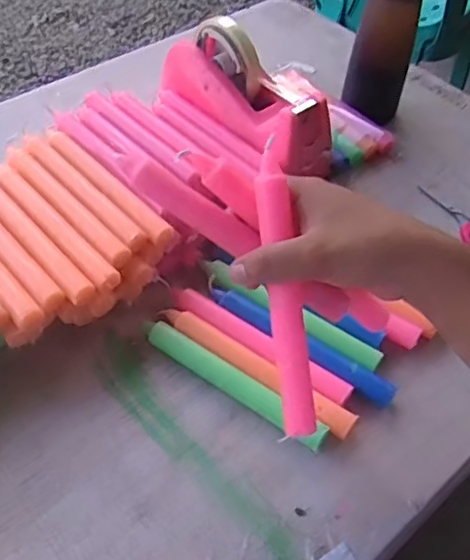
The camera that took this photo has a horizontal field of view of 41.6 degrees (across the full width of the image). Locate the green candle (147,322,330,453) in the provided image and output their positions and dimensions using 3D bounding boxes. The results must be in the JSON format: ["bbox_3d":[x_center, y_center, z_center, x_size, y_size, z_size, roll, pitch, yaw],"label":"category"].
[{"bbox_3d":[-0.003,0.074,0.461,0.158,0.020,0.019,31,55,19],"label":"green candle"}]

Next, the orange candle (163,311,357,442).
[{"bbox_3d":[0.014,0.066,0.464,0.166,0.018,0.021,29,54,18],"label":"orange candle"}]

